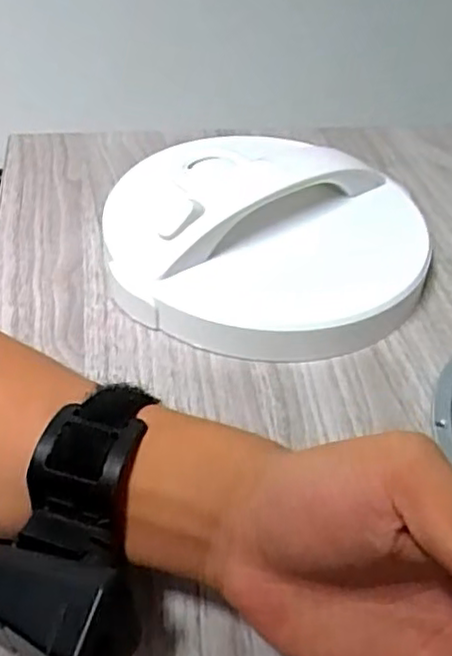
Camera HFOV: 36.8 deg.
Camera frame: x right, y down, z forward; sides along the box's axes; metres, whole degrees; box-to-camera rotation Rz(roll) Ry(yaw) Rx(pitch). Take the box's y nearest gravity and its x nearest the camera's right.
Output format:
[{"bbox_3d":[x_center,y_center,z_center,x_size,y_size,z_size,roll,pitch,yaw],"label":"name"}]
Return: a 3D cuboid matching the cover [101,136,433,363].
[{"bbox_3d":[0.022,-0.061,0.412,0.194,0.051,0.176,17,45,15],"label":"cover"}]

